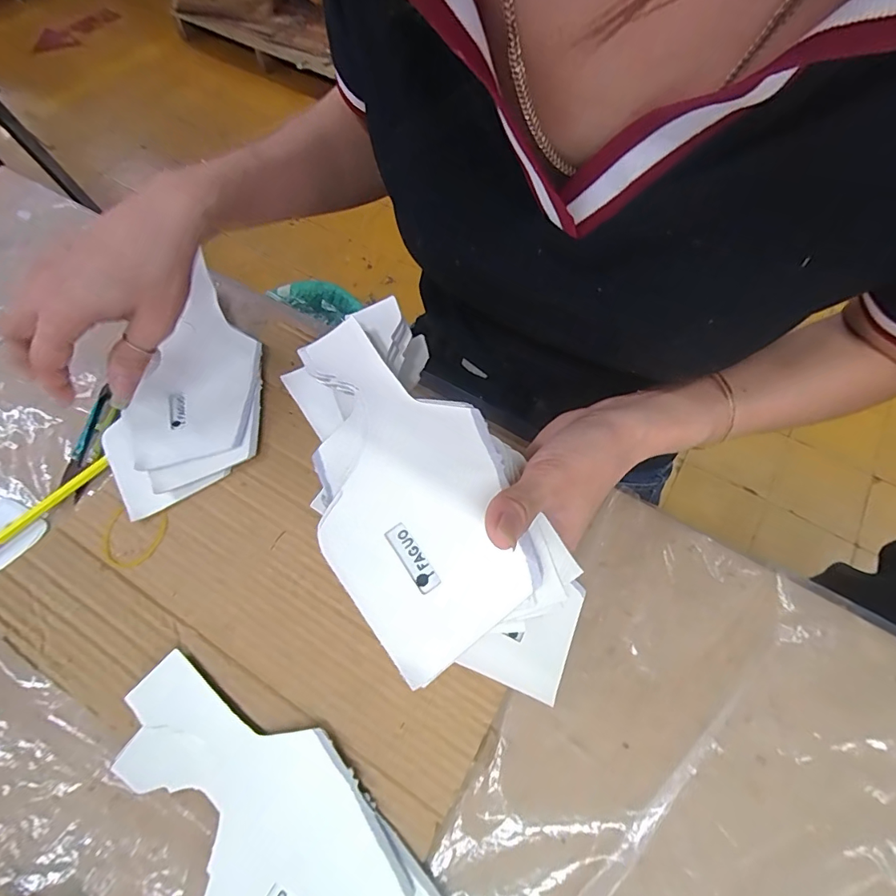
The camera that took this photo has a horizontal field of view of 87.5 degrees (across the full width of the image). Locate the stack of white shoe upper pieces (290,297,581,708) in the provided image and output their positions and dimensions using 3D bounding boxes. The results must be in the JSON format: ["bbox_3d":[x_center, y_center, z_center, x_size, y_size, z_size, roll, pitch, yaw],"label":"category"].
[{"bbox_3d":[-0.020,0.015,0.244,0.097,0.031,0.221,-24,63,-12],"label":"stack of white shoe upper pieces"}]

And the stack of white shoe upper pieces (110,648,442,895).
[{"bbox_3d":[-0.095,0.200,0.246,0.211,0.011,0.091,40,69,19],"label":"stack of white shoe upper pieces"}]

